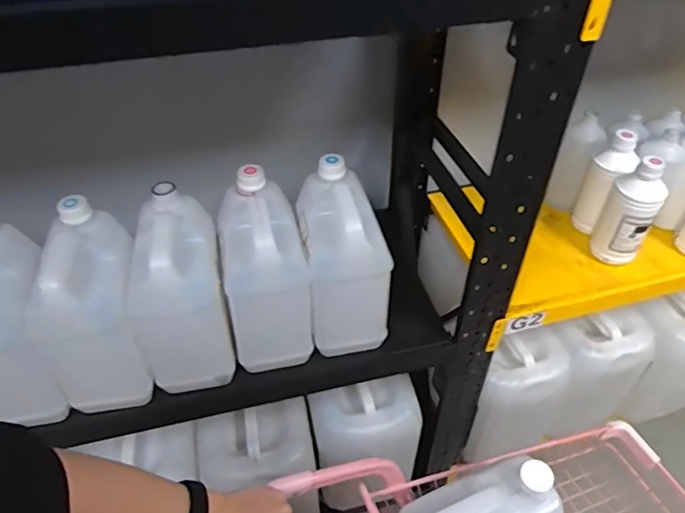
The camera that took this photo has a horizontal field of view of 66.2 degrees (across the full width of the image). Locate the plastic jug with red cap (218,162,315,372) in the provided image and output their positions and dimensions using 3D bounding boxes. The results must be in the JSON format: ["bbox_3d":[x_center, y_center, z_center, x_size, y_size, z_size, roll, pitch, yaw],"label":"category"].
[{"bbox_3d":[-0.121,0.025,0.831,0.119,0.259,0.179,-9,46,-7],"label":"plastic jug with red cap"}]

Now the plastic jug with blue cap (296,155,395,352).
[{"bbox_3d":[-0.001,0.000,0.851,0.116,0.262,0.174,-8,45,-6],"label":"plastic jug with blue cap"}]

